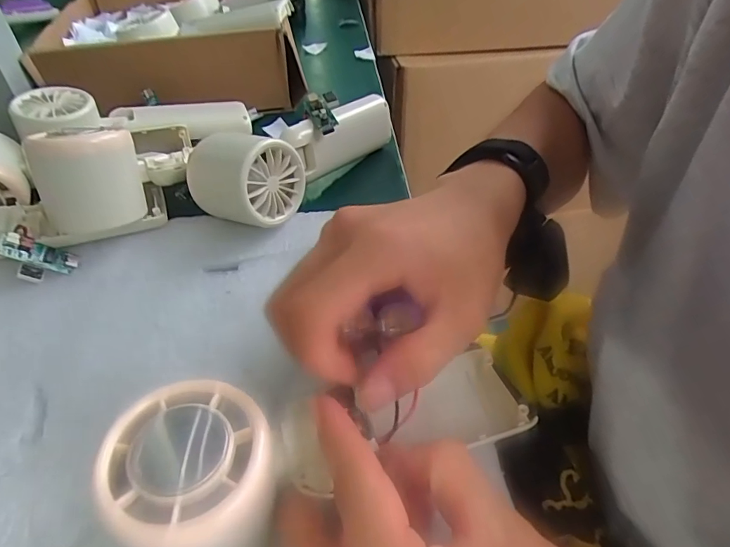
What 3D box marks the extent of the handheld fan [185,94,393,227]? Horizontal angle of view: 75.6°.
[{"bbox_3d":[-0.050,-0.094,0.338,0.075,0.055,0.159,25,51,22],"label":"handheld fan"}]

